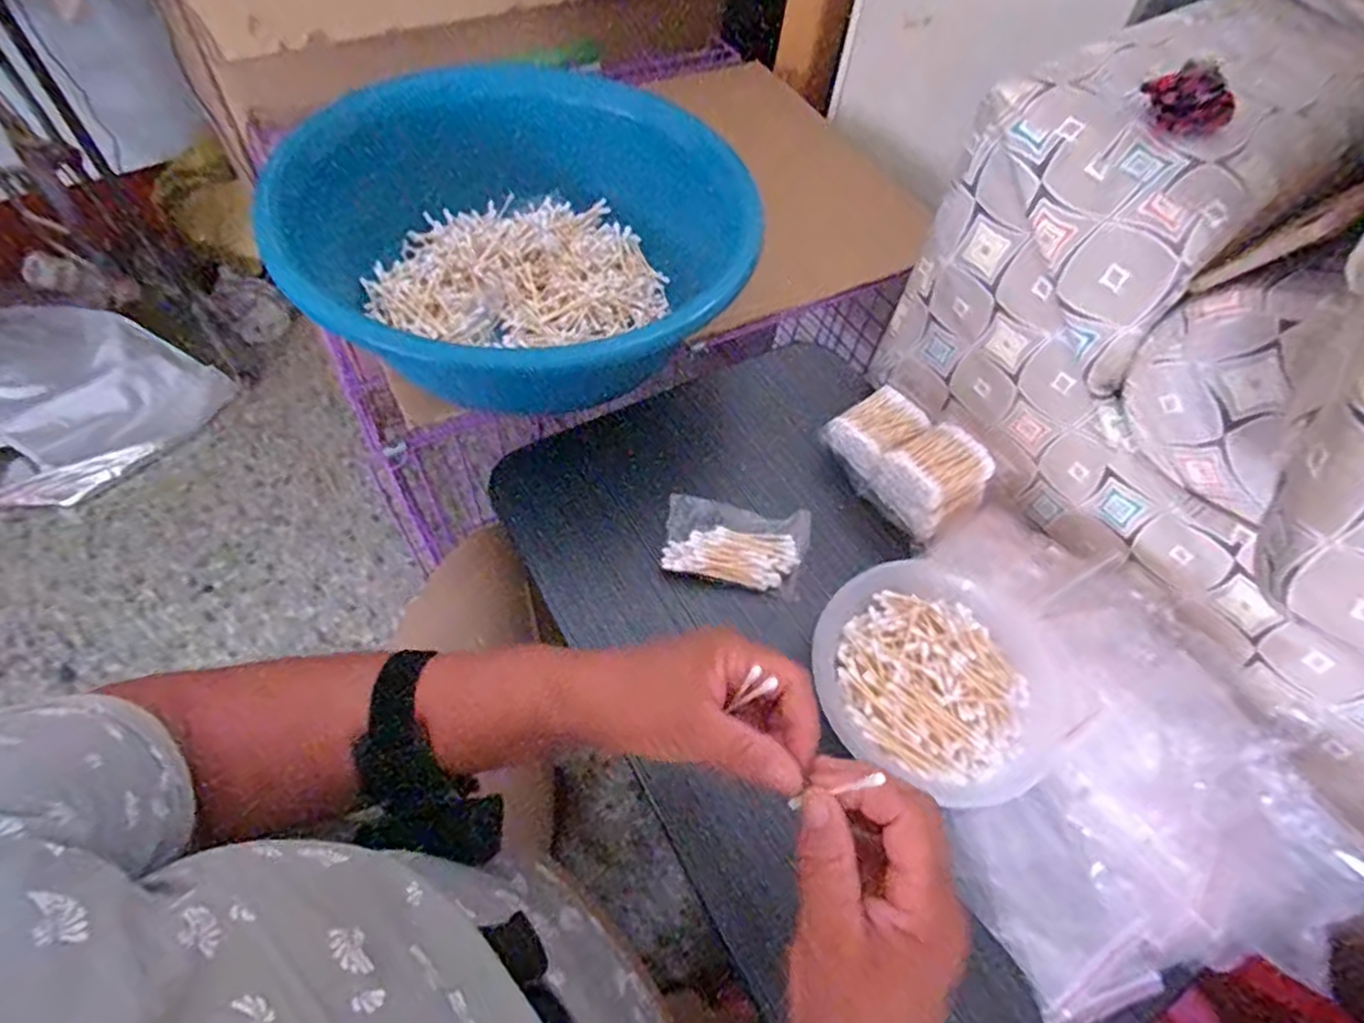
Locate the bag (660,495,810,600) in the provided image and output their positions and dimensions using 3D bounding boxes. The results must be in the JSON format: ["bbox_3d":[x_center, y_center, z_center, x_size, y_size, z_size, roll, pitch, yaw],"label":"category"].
[{"bbox_3d":[0.044,0.028,0.566,0.115,0.024,0.066,8,74,1],"label":"bag"}]

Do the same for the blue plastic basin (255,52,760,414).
[{"bbox_3d":[-0.144,-0.228,0.613,0.332,0.145,0.332,2,57,-4],"label":"blue plastic basin"}]

